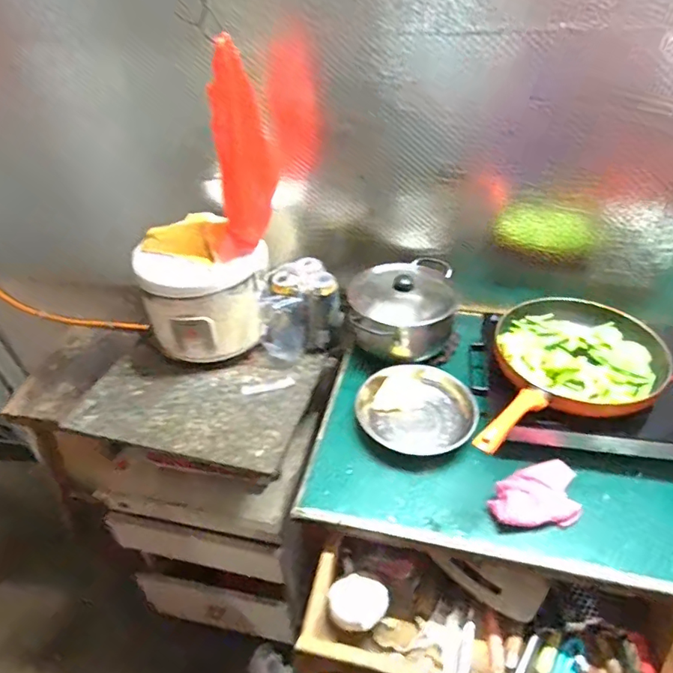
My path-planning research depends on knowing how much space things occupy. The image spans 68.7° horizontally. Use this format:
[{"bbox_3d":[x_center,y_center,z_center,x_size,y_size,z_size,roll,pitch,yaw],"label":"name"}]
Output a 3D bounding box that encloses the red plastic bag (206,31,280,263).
[{"bbox_3d":[-0.167,-0.307,0.861,0.096,0.327,0.125,6,41,9],"label":"red plastic bag"}]

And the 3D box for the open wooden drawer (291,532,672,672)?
[{"bbox_3d":[0.222,0.440,0.714,0.518,0.104,0.234,10,41,12],"label":"open wooden drawer"}]

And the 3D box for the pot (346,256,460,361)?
[{"bbox_3d":[0.135,-0.072,1.036,0.219,0.116,0.271,3,40,5],"label":"pot"}]

